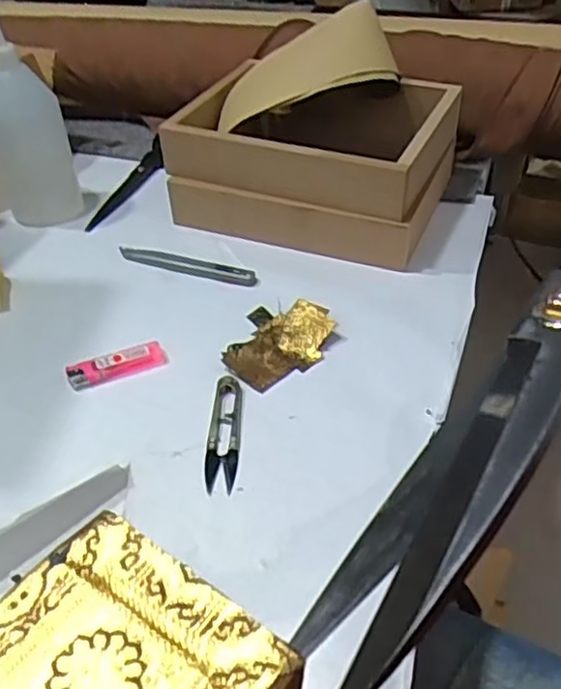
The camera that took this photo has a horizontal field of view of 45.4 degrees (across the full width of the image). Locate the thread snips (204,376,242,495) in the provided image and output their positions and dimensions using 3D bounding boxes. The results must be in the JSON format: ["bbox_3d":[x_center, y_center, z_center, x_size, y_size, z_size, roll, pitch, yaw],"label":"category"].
[{"bbox_3d":[-0.041,0.062,0.485,0.023,0.008,0.100,0,42,1],"label":"thread snips"}]

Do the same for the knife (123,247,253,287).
[{"bbox_3d":[-0.091,-0.076,0.640,0.144,0.007,0.021,14,44,16],"label":"knife"}]

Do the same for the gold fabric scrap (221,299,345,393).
[{"bbox_3d":[-0.004,-0.007,0.551,0.078,0.018,0.095,29,50,29],"label":"gold fabric scrap"}]

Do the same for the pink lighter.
[{"bbox_3d":[-0.130,0.017,0.535,0.077,0.014,0.022,-17,44,-18],"label":"pink lighter"}]

